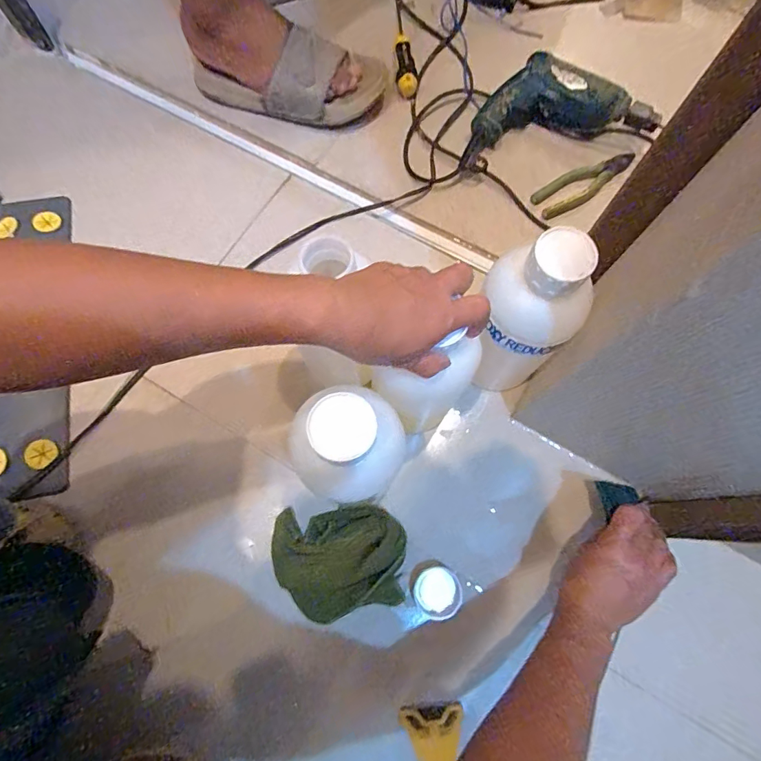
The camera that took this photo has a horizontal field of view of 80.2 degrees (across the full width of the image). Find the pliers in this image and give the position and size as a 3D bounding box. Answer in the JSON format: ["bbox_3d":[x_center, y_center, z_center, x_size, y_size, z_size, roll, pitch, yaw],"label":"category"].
[{"bbox_3d":[0.299,-0.289,0.663,0.149,0.017,0.048,-26,74,6],"label":"pliers"}]

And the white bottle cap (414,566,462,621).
[{"bbox_3d":[0.058,0.219,0.468,0.047,0.029,0.046,0,73,0],"label":"white bottle cap"}]

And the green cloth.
[{"bbox_3d":[-0.044,0.189,0.474,0.134,0.029,0.107,-5,73,-2],"label":"green cloth"}]

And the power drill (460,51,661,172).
[{"bbox_3d":[0.246,-0.402,0.658,0.283,0.057,0.130,-13,74,-4],"label":"power drill"}]

